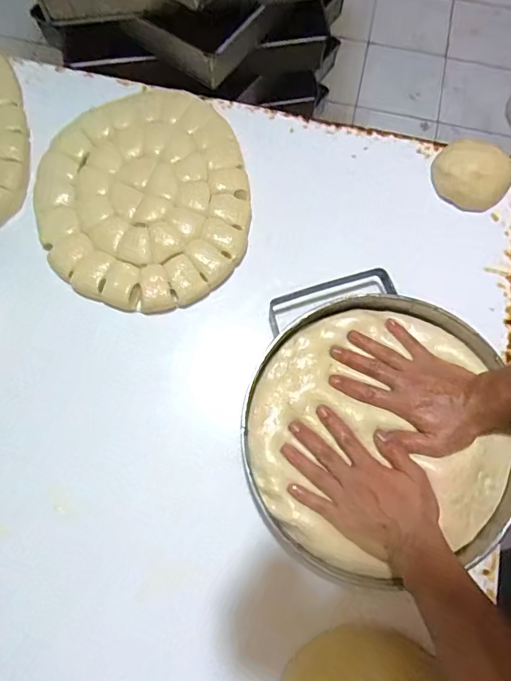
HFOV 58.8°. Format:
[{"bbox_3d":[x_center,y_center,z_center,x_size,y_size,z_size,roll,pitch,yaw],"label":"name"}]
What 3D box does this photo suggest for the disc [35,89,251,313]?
[{"bbox_3d":[-0.151,-0.198,0.617,0.274,0.015,0.318,-9,75,-4],"label":"disc"}]

